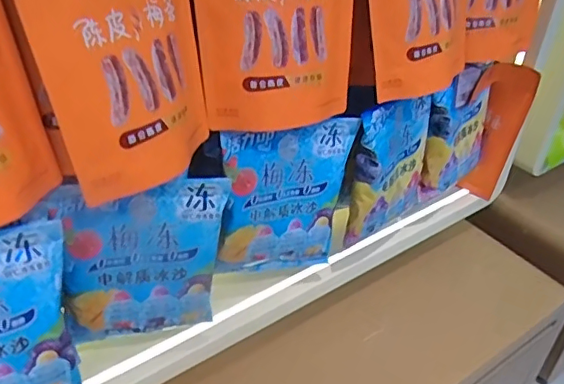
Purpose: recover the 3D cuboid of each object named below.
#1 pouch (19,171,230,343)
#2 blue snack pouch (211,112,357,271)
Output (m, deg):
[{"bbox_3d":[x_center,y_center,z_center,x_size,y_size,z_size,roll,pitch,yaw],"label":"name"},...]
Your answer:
[{"bbox_3d":[-0.143,0.075,0.594,0.178,0.197,0.030,-11,39,-16],"label":"pouch"},{"bbox_3d":[0.006,0.015,0.695,0.174,0.204,0.029,-14,40,-20],"label":"blue snack pouch"}]

